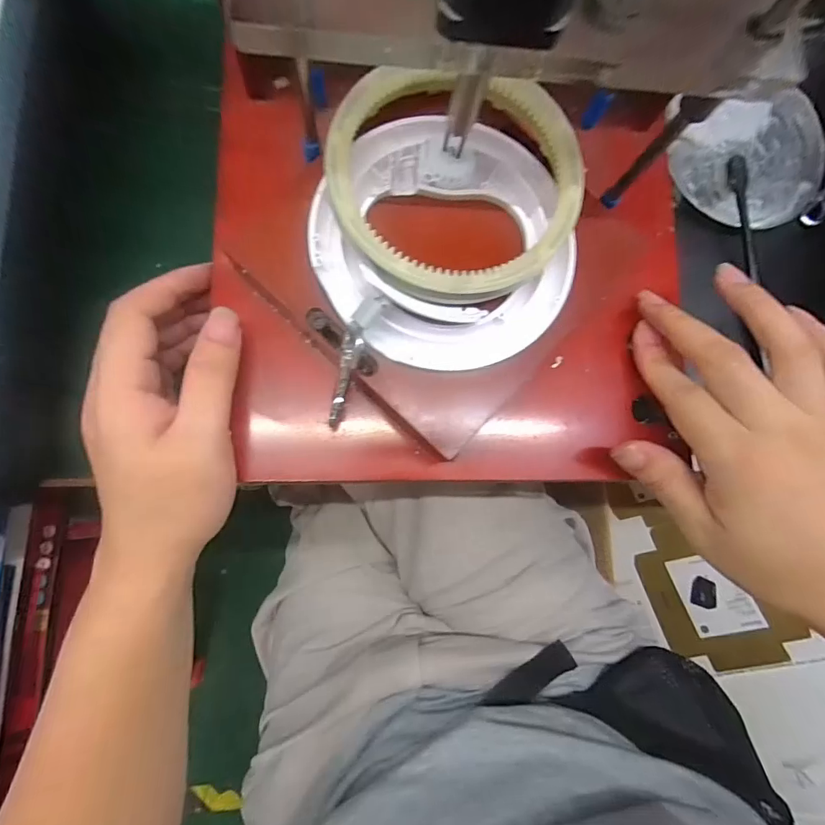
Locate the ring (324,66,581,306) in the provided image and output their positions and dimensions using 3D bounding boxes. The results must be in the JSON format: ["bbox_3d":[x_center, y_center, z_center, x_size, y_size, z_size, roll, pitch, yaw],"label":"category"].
[{"bbox_3d":[0.022,-0.112,0.220,0.121,0.010,0.119,1,82,-6],"label":"ring"}]

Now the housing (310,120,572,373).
[{"bbox_3d":[0.018,-0.088,0.230,0.128,0.026,0.134,1,82,-6],"label":"housing"}]

